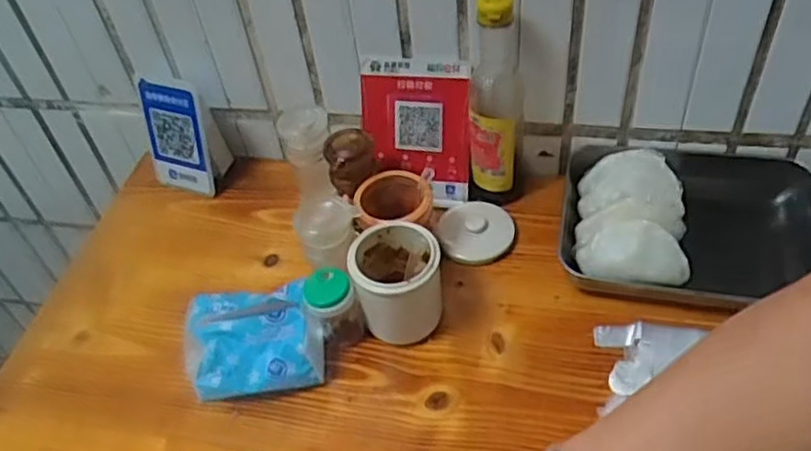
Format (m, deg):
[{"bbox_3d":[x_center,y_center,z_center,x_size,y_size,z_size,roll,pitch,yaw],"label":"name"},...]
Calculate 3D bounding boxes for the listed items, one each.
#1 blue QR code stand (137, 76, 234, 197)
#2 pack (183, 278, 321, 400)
[{"bbox_3d":[-0.278,-0.110,0.853,0.103,0.135,0.066,19,52,24],"label":"blue QR code stand"},{"bbox_3d":[-0.146,0.111,0.667,0.129,0.073,0.092,-6,47,2],"label":"pack"}]

